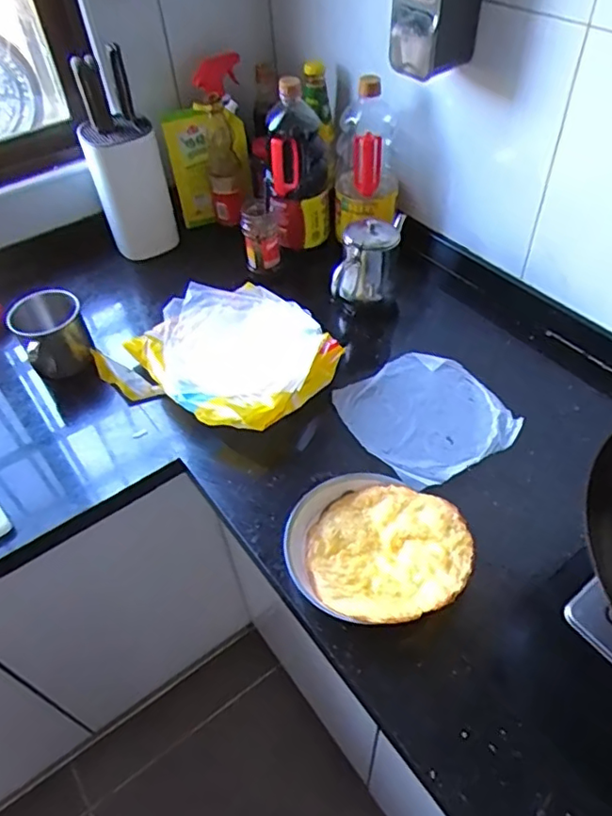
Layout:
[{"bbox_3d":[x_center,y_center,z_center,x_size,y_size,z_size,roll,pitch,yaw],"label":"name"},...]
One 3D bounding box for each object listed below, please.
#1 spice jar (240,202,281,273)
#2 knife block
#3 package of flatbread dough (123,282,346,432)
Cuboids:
[{"bbox_3d":[-0.079,-0.294,1.013,0.062,0.102,0.051,-5,49,-1],"label":"spice jar"},{"bbox_3d":[-0.322,-0.430,1.029,0.122,0.310,0.096,-20,51,-14],"label":"knife block"},{"bbox_3d":[-0.105,-0.084,0.878,0.279,0.059,0.251,30,57,26],"label":"package of flatbread dough"}]

